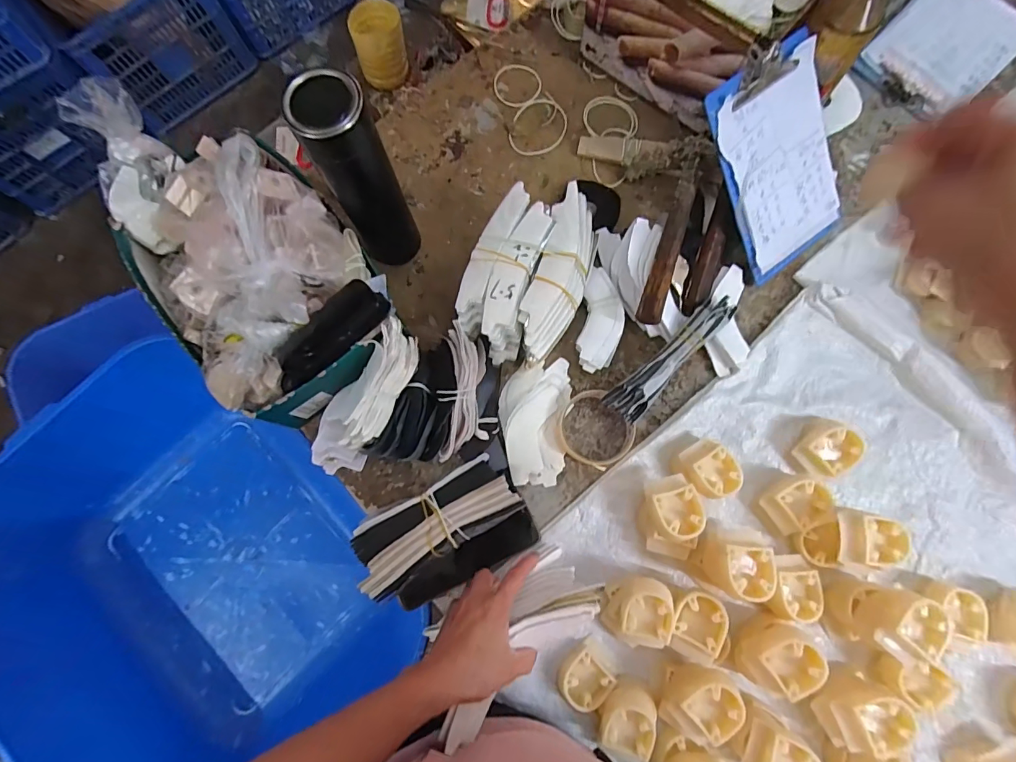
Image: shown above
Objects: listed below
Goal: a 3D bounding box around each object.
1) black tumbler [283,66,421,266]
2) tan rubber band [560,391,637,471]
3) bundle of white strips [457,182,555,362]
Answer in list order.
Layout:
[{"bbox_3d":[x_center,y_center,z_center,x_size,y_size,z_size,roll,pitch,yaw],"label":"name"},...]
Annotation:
[{"bbox_3d":[-0.139,-0.192,0.438,0.060,0.212,0.061,0,79,1],"label":"black tumbler"},{"bbox_3d":[0.098,0.056,0.509,0.075,0.022,0.083,-40,81,-6],"label":"tan rubber band"},{"bbox_3d":[-0.004,-0.122,0.510,0.077,0.070,0.187,15,80,4],"label":"bundle of white strips"}]

